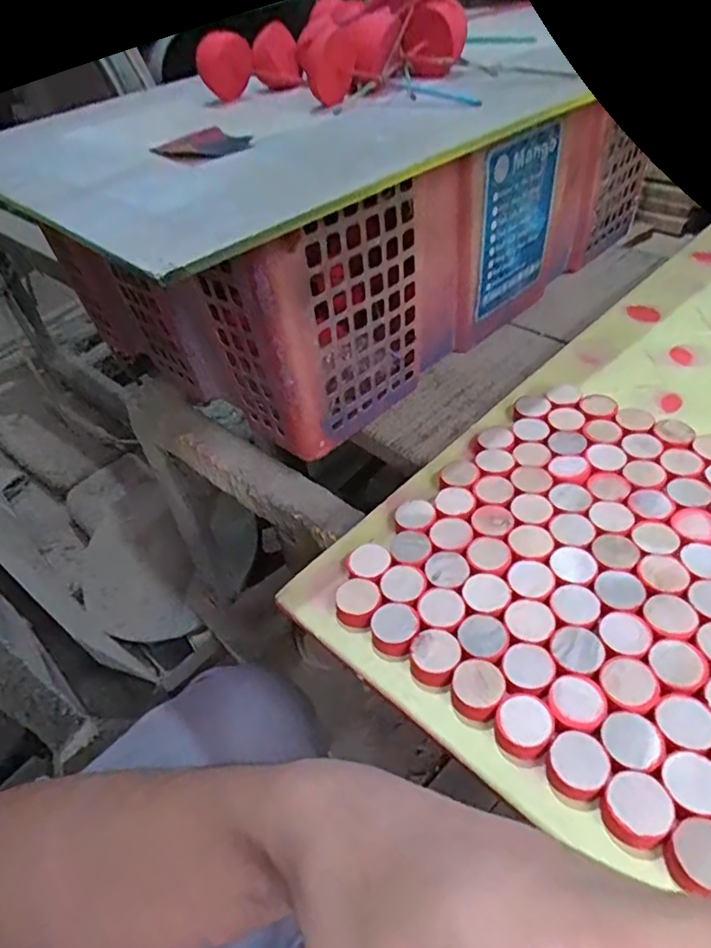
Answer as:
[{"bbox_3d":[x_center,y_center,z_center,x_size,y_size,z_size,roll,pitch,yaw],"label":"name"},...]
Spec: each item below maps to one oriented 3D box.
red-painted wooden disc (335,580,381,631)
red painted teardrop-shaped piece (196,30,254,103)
[{"bbox_3d":[0.002,0.063,0.288,0.021,0.011,0.022,-3,44,3],"label":"red-painted wooden disc"},{"bbox_3d":[-0.091,-0.287,0.414,0.012,0.038,0.042,25,55,27],"label":"red painted teardrop-shaped piece"}]

